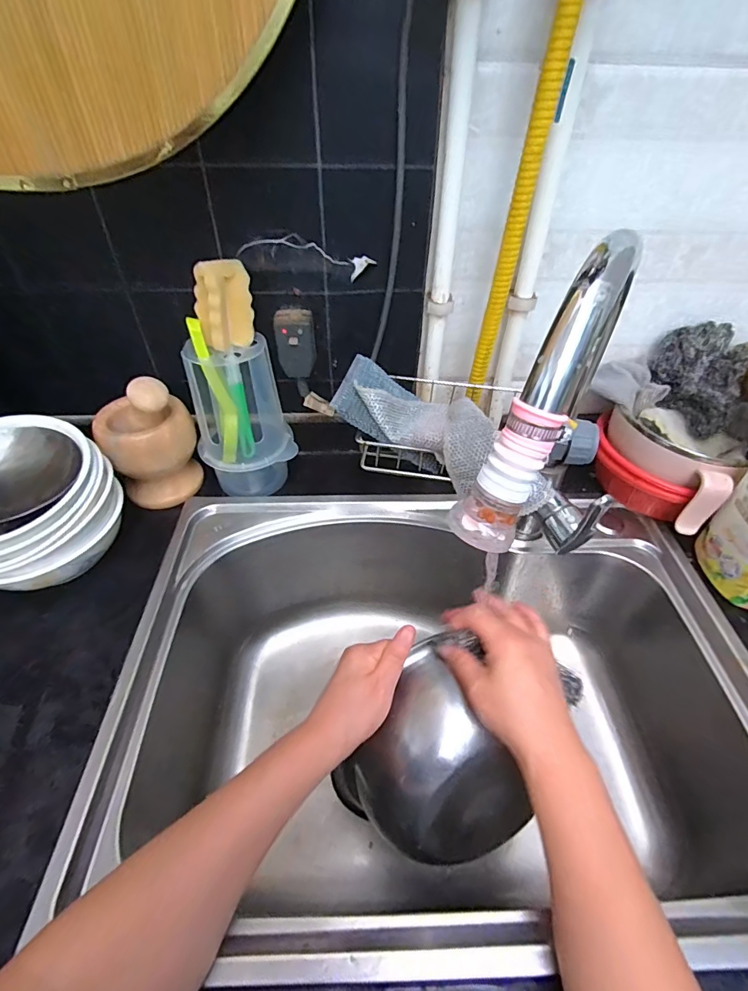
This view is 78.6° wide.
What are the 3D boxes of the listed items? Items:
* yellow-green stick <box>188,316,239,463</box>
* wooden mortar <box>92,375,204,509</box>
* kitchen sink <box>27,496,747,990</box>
[{"bbox_3d":[-0.169,-0.108,0.499,0.026,0.155,0.039,-14,47,-14],"label":"yellow-green stick"},{"bbox_3d":[-0.263,-0.070,0.536,0.099,0.148,0.093,-22,49,-21],"label":"wooden mortar"},{"bbox_3d":[0.066,0.215,0.493,0.575,0.200,0.406,0,45,-1],"label":"kitchen sink"}]

